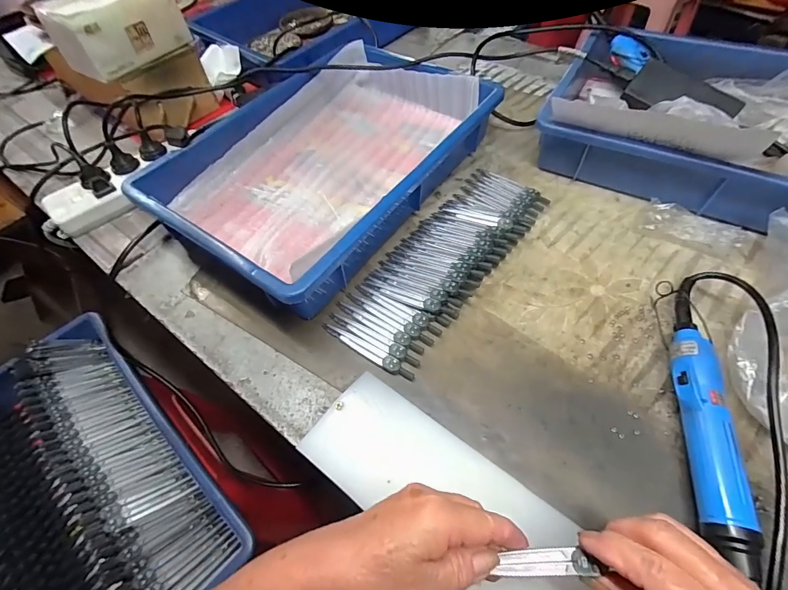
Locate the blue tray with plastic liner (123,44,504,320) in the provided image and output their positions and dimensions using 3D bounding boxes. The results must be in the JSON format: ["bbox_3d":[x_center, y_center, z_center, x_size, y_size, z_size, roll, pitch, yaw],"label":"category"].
[{"bbox_3d":[-0.085,-0.187,0.505,0.281,0.076,0.417,30,63,21],"label":"blue tray with plastic liner"}]

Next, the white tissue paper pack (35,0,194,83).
[{"bbox_3d":[-0.393,-0.384,0.538,0.077,0.081,0.162,31,63,22],"label":"white tissue paper pack"}]

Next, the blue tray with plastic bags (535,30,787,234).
[{"bbox_3d":[0.425,-0.224,0.461,0.416,0.141,0.261,24,61,18],"label":"blue tray with plastic bags"}]

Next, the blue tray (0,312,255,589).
[{"bbox_3d":[-0.401,0.228,0.436,0.293,0.083,0.403,-40,62,-21],"label":"blue tray"}]

